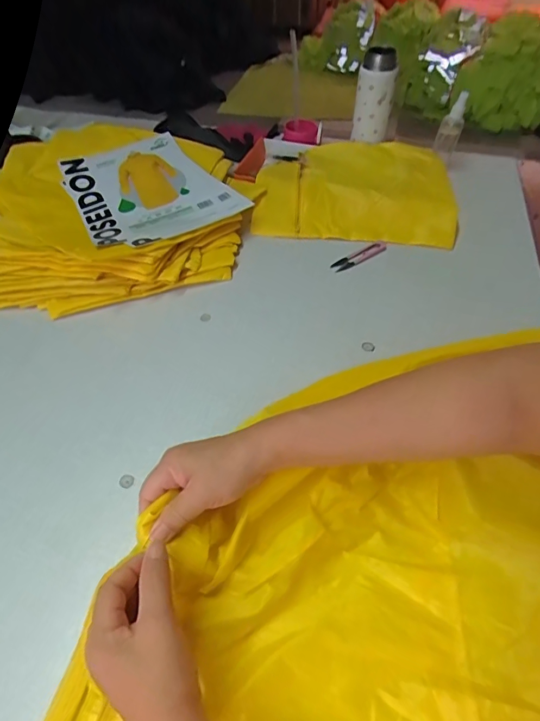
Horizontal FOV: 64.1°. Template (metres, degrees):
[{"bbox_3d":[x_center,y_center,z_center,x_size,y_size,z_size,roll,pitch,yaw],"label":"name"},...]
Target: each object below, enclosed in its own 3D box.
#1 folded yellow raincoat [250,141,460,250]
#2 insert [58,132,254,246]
[{"bbox_3d":[0.149,-0.311,0.760,0.331,0.046,0.258,8,50,6],"label":"folded yellow raincoat"},{"bbox_3d":[-0.199,-0.286,0.717,0.232,0.034,0.294,-28,59,-14],"label":"insert"}]

